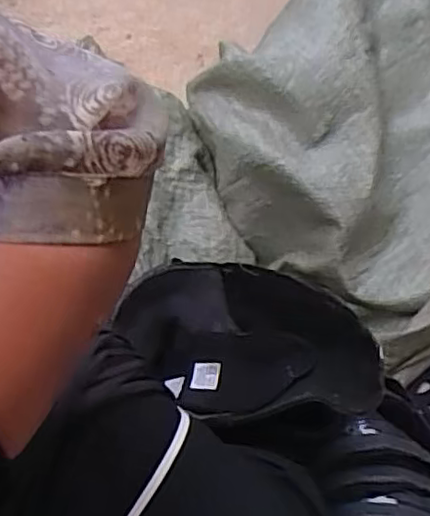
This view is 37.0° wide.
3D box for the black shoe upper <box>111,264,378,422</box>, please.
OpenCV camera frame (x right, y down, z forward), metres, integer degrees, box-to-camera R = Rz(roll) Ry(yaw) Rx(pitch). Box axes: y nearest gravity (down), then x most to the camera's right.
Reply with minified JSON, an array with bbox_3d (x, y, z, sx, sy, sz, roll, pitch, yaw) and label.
[{"bbox_3d":[0.026,0.076,0.572,0.250,0.069,0.125,5,66,34],"label":"black shoe upper"}]

